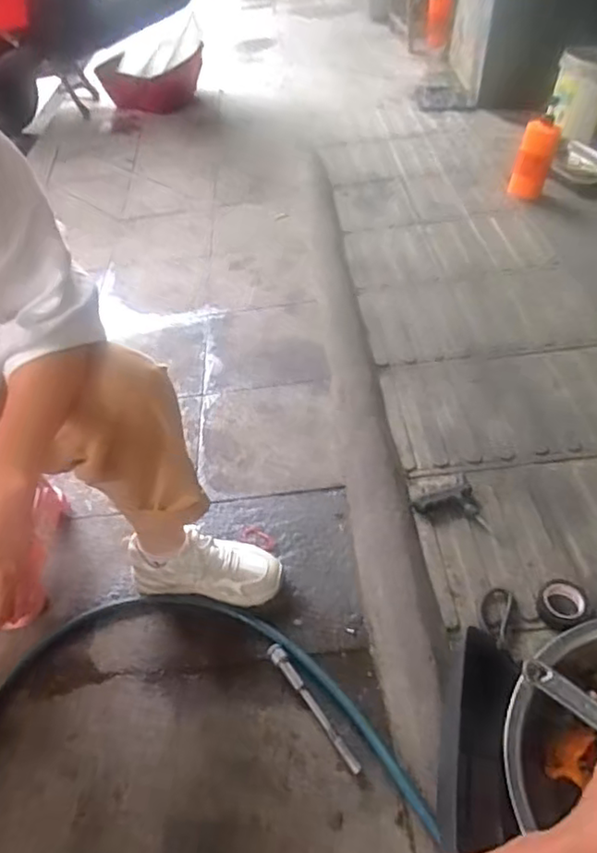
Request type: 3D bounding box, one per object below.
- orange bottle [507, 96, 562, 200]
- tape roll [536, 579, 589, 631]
[{"bbox_3d":[0.622,-0.722,1.622,0.104,0.209,0.105,11,48,18],"label":"orange bottle"},{"bbox_3d":[0.380,0.255,0.891,0.064,0.018,0.077,29,56,27],"label":"tape roll"}]

